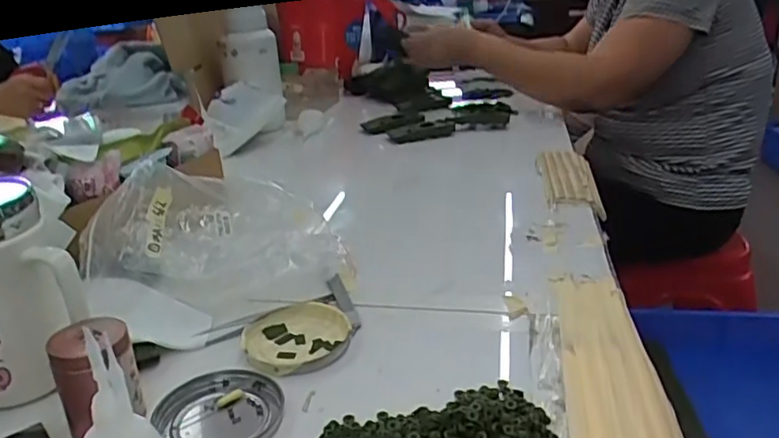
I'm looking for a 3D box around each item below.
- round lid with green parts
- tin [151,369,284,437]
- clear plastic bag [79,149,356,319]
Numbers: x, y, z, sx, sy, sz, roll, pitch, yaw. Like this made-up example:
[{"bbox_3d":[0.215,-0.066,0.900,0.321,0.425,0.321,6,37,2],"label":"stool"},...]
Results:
[{"bbox_3d":[-0.069,0.088,0.477,0.079,0.009,0.076,-2,22,1],"label":"round lid with green parts"},{"bbox_3d":[-0.105,0.122,0.406,0.076,0.011,0.081,-2,22,1],"label":"tin"},{"bbox_3d":[-0.145,0.014,0.554,0.217,0.093,0.112,-7,23,-11],"label":"clear plastic bag"}]

